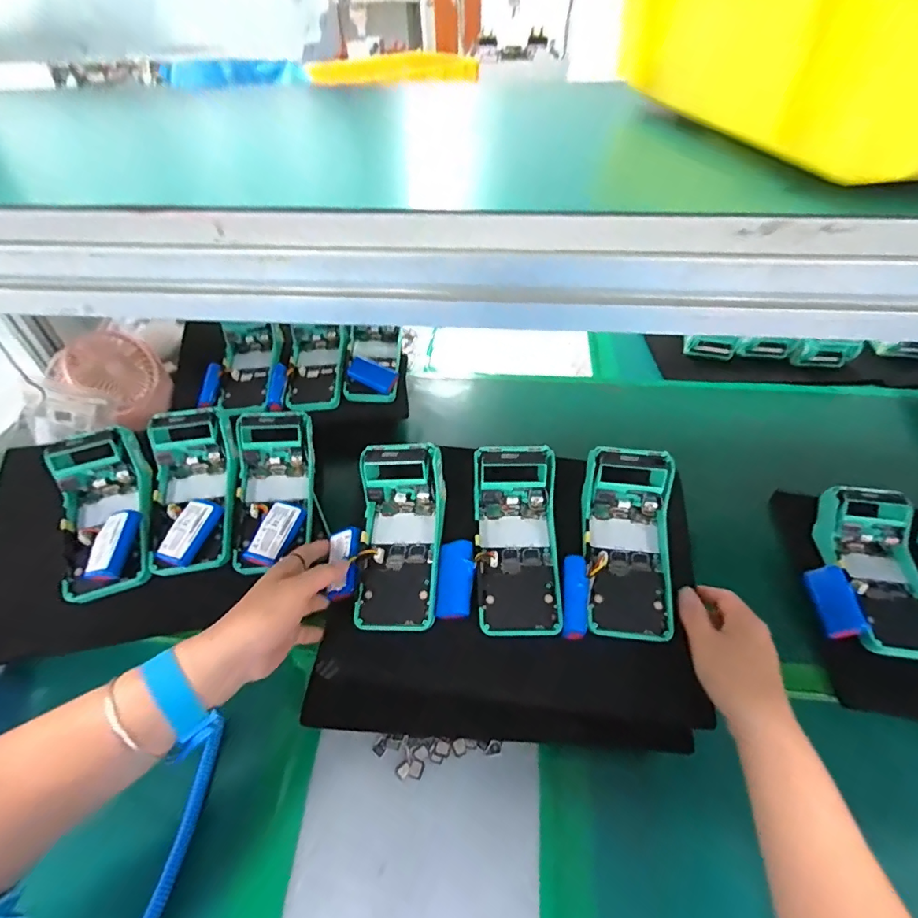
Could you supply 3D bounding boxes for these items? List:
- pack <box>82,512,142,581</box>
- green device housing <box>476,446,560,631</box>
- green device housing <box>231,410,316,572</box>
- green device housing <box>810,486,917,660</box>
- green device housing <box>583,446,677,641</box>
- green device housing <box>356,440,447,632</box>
[{"bbox_3d":[-0.335,0.082,0.461,0.033,0.018,0.070,3,60,5],"label":"pack"},{"bbox_3d":[0.053,0.075,0.453,0.071,0.045,0.167,-1,76,1],"label":"green device housing"},{"bbox_3d":[-0.199,0.035,0.512,0.077,0.059,0.170,-4,66,-2],"label":"green device housing"},{"bbox_3d":[0.435,0.115,0.492,0.081,0.050,0.171,3,59,4],"label":"green device housing"},{"bbox_3d":[0.157,0.077,0.448,0.079,0.055,0.168,3,77,5],"label":"green device housing"},{"bbox_3d":[-0.057,0.073,0.462,0.078,0.052,0.171,2,77,4],"label":"green device housing"}]

